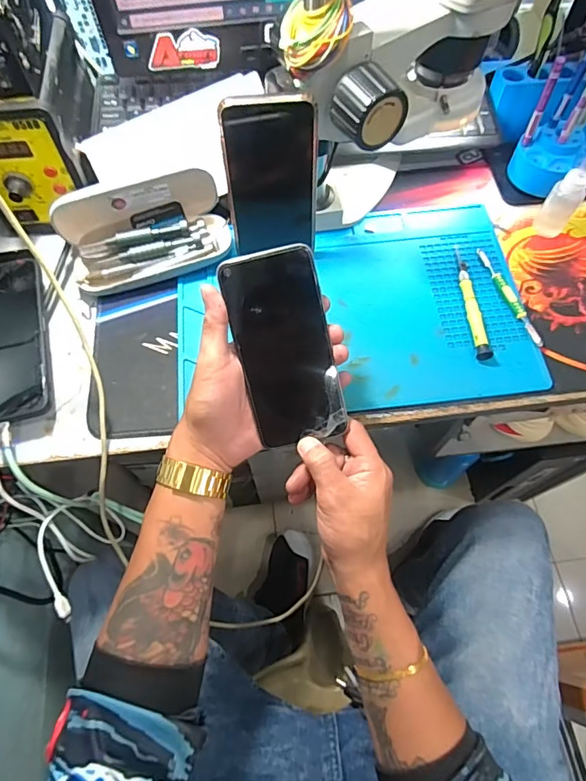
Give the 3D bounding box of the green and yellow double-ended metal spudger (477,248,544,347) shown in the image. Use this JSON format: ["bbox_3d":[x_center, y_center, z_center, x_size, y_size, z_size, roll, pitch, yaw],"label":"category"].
[{"bbox_3d":[0.214,-0.096,0.473,0.013,0.008,0.121,-17,66,-7],"label":"green and yellow double-ended metal spudger"}]

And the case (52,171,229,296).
[{"bbox_3d":[-0.147,-0.159,0.474,0.158,0.067,0.082,-18,66,-8],"label":"case"}]

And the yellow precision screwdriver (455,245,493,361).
[{"bbox_3d":[0.174,-0.090,0.467,0.013,0.011,0.130,-3,65,-1],"label":"yellow precision screwdriver"}]

